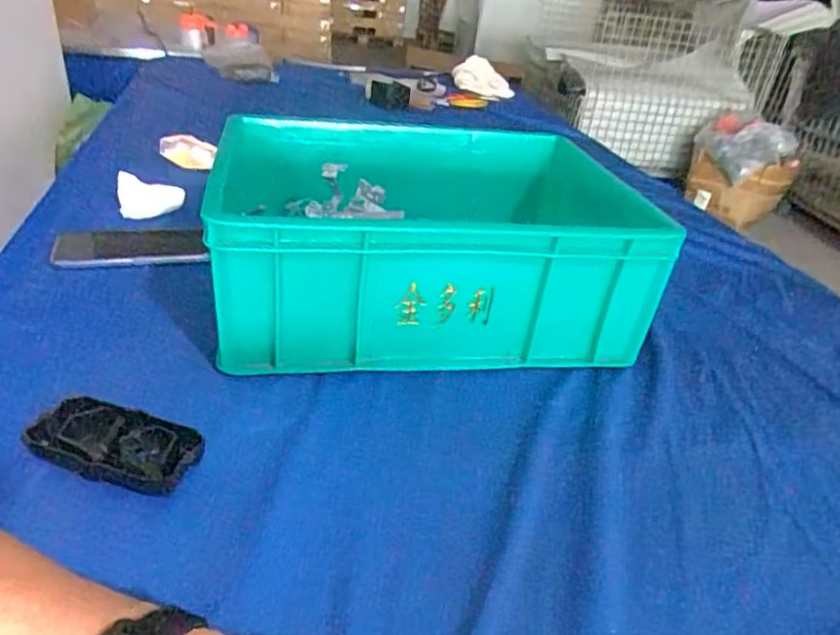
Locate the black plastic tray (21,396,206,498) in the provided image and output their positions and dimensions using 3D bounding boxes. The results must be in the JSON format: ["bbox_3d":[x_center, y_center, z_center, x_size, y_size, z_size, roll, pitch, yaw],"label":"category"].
[{"bbox_3d":[-0.205,0.086,0.417,0.112,0.014,0.049,15,64,7],"label":"black plastic tray"}]

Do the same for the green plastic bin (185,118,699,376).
[{"bbox_3d":[0.012,-0.097,0.665,0.424,0.146,0.336,-1,31,-12],"label":"green plastic bin"}]

